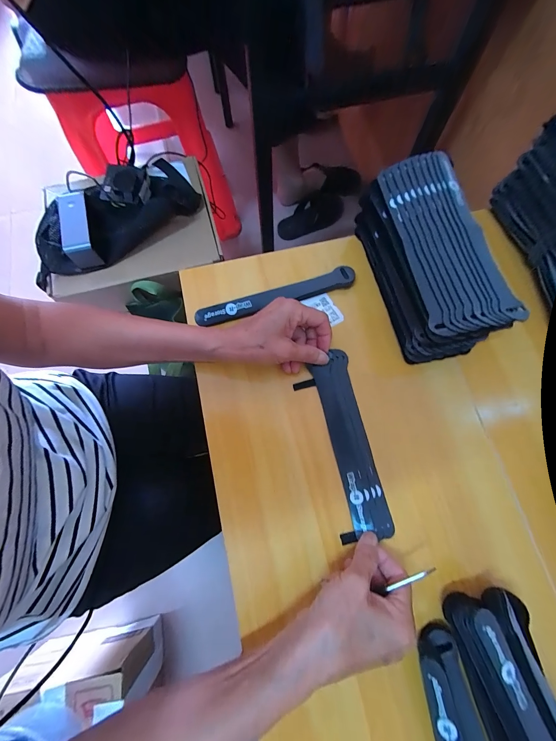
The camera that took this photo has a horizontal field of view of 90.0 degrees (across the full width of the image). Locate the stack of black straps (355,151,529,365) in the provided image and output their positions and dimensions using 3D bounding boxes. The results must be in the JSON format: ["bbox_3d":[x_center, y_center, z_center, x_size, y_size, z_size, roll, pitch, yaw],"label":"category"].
[{"bbox_3d":[0.158,-0.118,0.313,0.092,0.091,0.202,-13,75,-2],"label":"stack of black straps"}]

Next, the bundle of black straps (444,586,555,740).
[{"bbox_3d":[0.202,0.289,0.220,0.072,0.048,0.209,-17,75,-3],"label":"bundle of black straps"}]

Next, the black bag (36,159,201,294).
[{"bbox_3d":[-0.310,-0.301,0.525,0.310,0.060,0.155,-38,77,-9],"label":"black bag"}]

